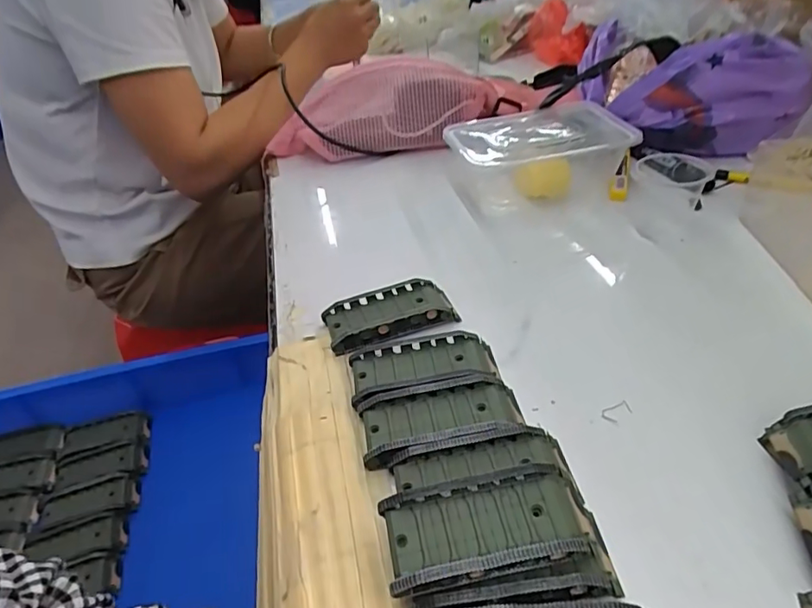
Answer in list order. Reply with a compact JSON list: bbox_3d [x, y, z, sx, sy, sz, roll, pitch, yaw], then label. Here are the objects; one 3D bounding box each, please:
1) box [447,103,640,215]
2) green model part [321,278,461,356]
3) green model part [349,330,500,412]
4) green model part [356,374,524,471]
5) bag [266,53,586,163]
[{"bbox_3d":[0.133,-0.151,0.557,0.175,0.065,0.105,-7,38,-1],"label":"box"},{"bbox_3d":[-0.012,0.008,0.414,0.095,0.016,0.046,-15,39,-11],"label":"green model part"},{"bbox_3d":[0.012,0.042,0.367,0.096,0.015,0.048,-9,38,-4],"label":"green model part"},{"bbox_3d":[0.022,0.067,0.333,0.097,0.017,0.043,-10,39,-5],"label":"green model part"},{"bbox_3d":[0.014,-0.247,0.666,0.347,0.092,0.089,-8,38,-2],"label":"bag"}]

